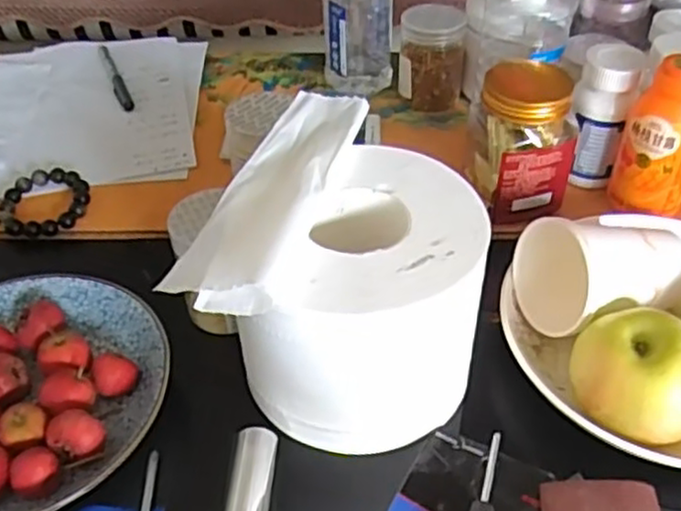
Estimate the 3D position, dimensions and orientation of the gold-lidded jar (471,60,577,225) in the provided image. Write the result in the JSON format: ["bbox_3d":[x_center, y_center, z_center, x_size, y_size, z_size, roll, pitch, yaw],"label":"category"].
[{"bbox_3d":[0.137,-0.088,0.540,0.076,0.095,0.082,0,44,0],"label":"gold-lidded jar"}]

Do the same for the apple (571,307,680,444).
[{"bbox_3d":[0.168,0.070,0.402,0.068,0.060,0.061,-2,44,-2],"label":"apple"}]

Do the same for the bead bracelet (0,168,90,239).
[{"bbox_3d":[-0.239,-0.043,0.578,0.068,0.013,0.069,0,44,0],"label":"bead bracelet"}]

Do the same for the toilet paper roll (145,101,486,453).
[{"bbox_3d":[0.010,0.008,0.425,0.147,0.122,0.173,15,46,15],"label":"toilet paper roll"}]

